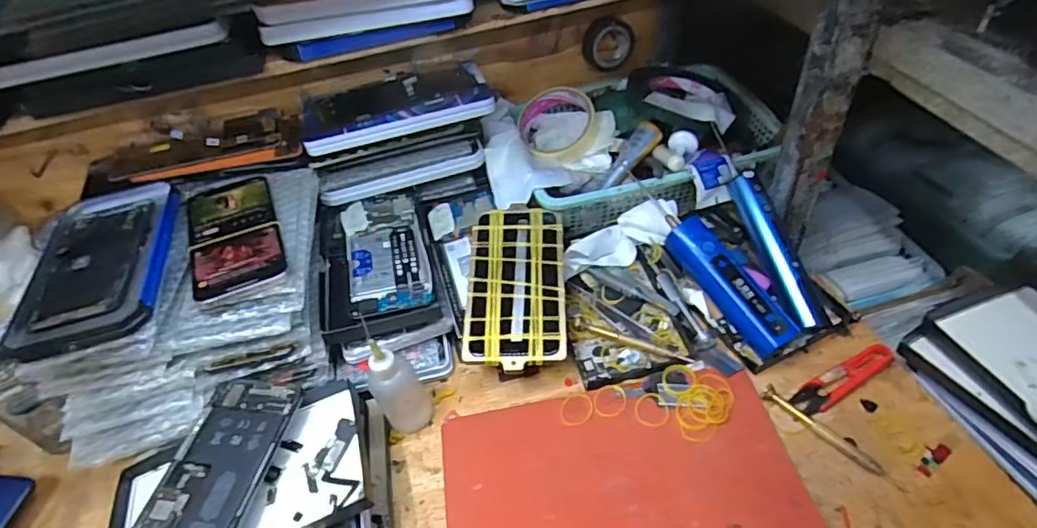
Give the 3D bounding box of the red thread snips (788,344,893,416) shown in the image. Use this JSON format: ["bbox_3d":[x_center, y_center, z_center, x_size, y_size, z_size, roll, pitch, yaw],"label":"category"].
[{"bbox_3d":[0.260,0.090,0.456,0.094,0.009,0.023,-27,49,-17],"label":"red thread snips"}]

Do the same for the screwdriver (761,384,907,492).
[{"bbox_3d":[0.234,0.128,0.428,0.012,0.004,0.108,-35,52,-24],"label":"screwdriver"}]

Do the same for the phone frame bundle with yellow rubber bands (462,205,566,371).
[{"bbox_3d":[-0.002,0.014,0.504,0.083,0.009,0.162,-2,55,4],"label":"phone frame bundle with yellow rubber bands"}]

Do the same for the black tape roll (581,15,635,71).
[{"bbox_3d":[0.102,-0.243,0.639,0.060,0.069,0.025,-7,46,2],"label":"black tape roll"}]

